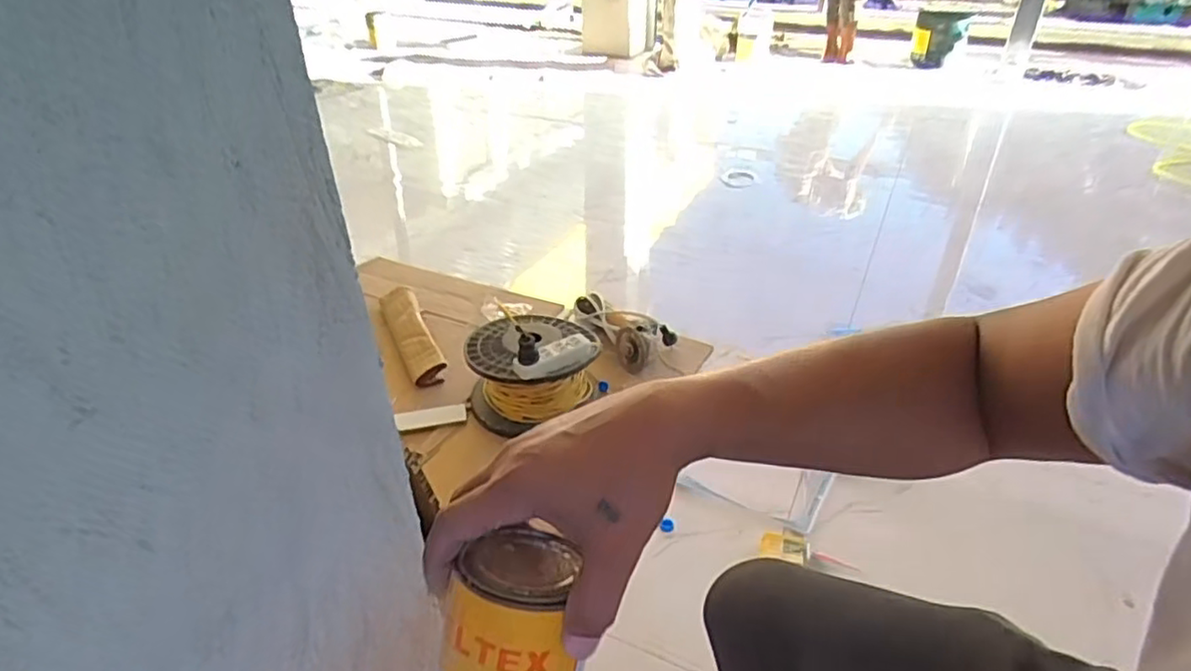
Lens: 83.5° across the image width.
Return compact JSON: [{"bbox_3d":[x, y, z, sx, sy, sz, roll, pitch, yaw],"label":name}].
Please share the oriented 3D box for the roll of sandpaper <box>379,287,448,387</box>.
[{"bbox_3d":[-0.400,-0.008,1.448,0.082,0.062,0.338,-14,37,-20],"label":"roll of sandpaper"}]

